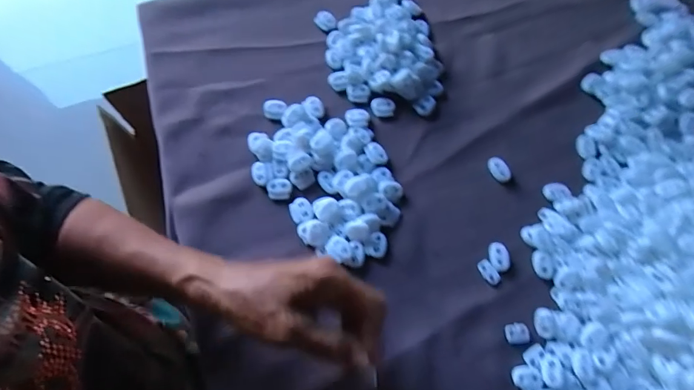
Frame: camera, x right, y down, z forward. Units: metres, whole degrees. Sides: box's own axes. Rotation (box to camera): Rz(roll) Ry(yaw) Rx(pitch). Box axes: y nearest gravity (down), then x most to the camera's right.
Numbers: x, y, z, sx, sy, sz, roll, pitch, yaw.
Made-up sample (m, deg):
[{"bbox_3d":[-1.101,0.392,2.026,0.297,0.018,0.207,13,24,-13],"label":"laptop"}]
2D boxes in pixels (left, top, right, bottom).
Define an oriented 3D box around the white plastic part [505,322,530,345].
[{"bbox_3d":[0.139,0.112,0.330,0.020,0.004,0.016,-10,71,-2],"label":"white plastic part"}]

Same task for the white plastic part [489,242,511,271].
[{"bbox_3d":[0.132,0.054,0.352,0.017,0.005,0.024,-9,71,-2],"label":"white plastic part"}]

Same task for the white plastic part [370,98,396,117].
[{"bbox_3d":[0.035,-0.086,0.396,0.023,0.004,0.019,6,71,4],"label":"white plastic part"}]

